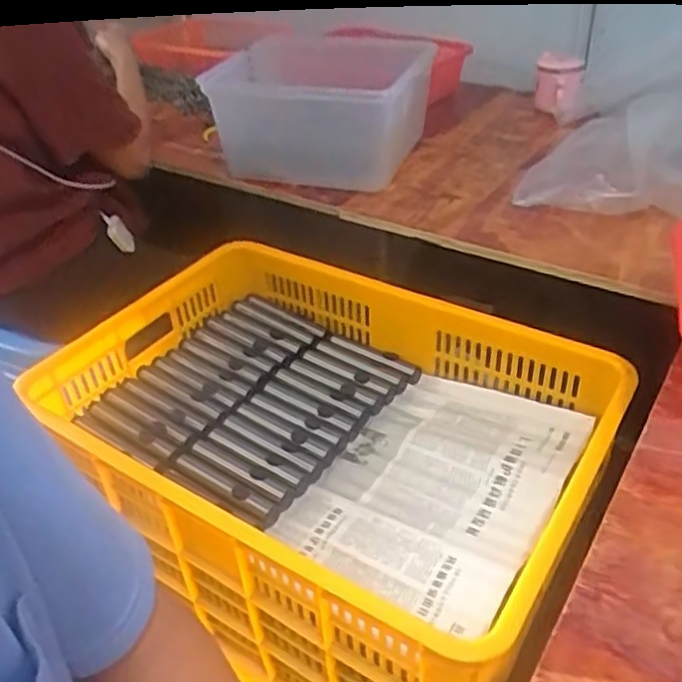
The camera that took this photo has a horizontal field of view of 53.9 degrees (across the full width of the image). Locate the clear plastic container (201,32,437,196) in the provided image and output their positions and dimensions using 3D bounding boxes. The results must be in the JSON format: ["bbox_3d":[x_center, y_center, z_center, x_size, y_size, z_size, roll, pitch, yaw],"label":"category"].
[{"bbox_3d":[-0.027,-0.331,0.994,0.276,0.167,0.185,15,42,22],"label":"clear plastic container"}]

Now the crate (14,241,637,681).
[{"bbox_3d":[-0.022,0.148,0.829,0.581,0.289,0.429,19,43,28],"label":"crate"}]

